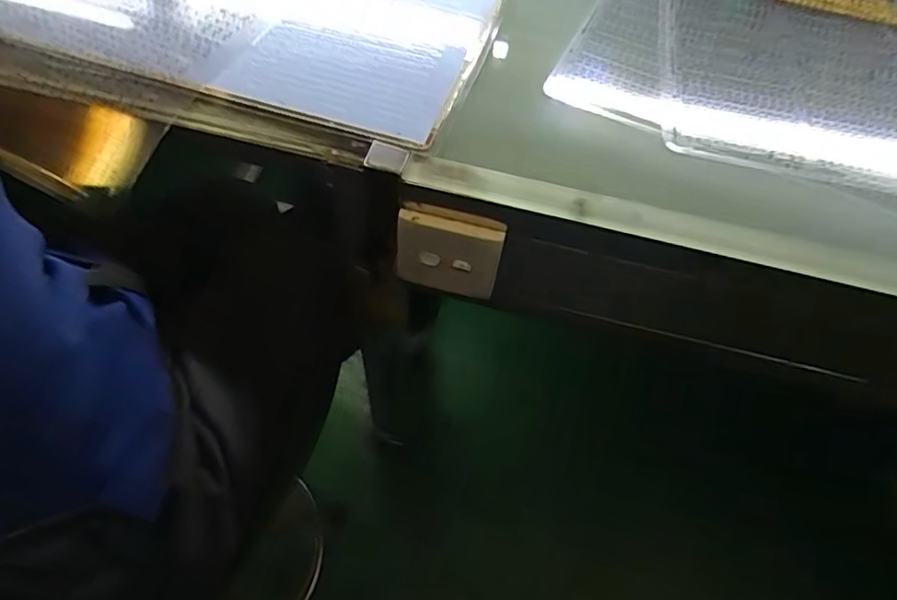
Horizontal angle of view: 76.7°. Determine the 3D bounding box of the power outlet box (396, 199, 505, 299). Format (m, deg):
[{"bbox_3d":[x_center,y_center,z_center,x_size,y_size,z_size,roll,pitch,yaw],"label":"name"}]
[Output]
[{"bbox_3d":[-0.001,-0.040,0.477,0.086,0.086,0.022,16,59,6],"label":"power outlet box"}]

